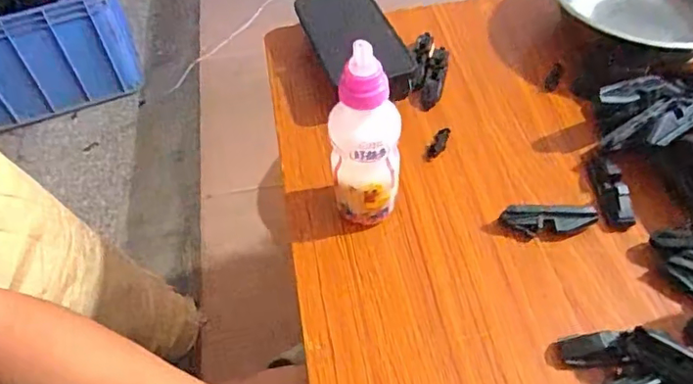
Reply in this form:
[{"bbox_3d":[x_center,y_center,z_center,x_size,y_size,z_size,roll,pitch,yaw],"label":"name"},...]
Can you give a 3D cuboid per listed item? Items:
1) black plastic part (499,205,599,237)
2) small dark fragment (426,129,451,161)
[{"bbox_3d":[0.157,0.024,0.437,0.070,0.024,0.017,1,51,5],"label":"black plastic part"},{"bbox_3d":[0.083,-0.044,0.502,0.013,0.004,0.038,23,56,21],"label":"small dark fragment"}]

